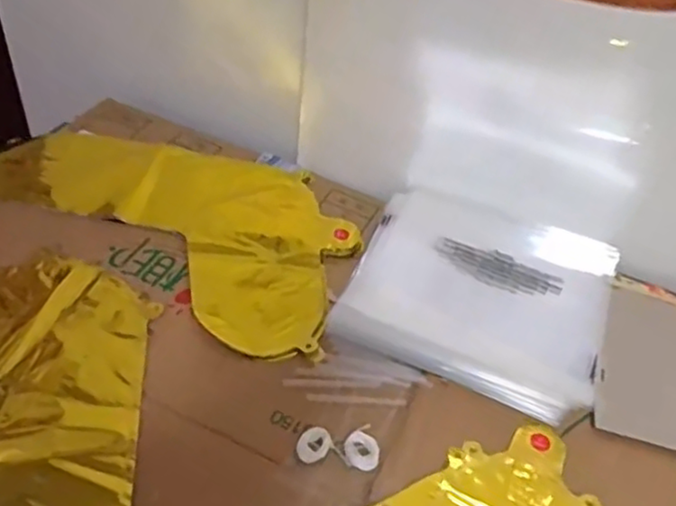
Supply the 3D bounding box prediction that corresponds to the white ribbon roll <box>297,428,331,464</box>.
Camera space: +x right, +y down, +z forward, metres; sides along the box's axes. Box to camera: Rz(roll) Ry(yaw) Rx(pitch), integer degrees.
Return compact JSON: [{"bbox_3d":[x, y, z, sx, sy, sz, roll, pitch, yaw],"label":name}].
[{"bbox_3d":[-0.017,0.141,0.504,0.022,0.004,0.028,15,46,8],"label":"white ribbon roll"}]

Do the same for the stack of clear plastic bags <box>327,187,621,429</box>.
[{"bbox_3d":[0.130,0.031,0.615,0.216,0.030,0.199,20,46,12],"label":"stack of clear plastic bags"}]

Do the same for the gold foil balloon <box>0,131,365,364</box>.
[{"bbox_3d":[-0.168,-0.051,0.670,0.404,0.008,0.215,23,47,15],"label":"gold foil balloon"}]

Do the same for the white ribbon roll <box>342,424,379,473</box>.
[{"bbox_3d":[0.017,0.145,0.505,0.028,0.004,0.033,-15,49,-21],"label":"white ribbon roll"}]

